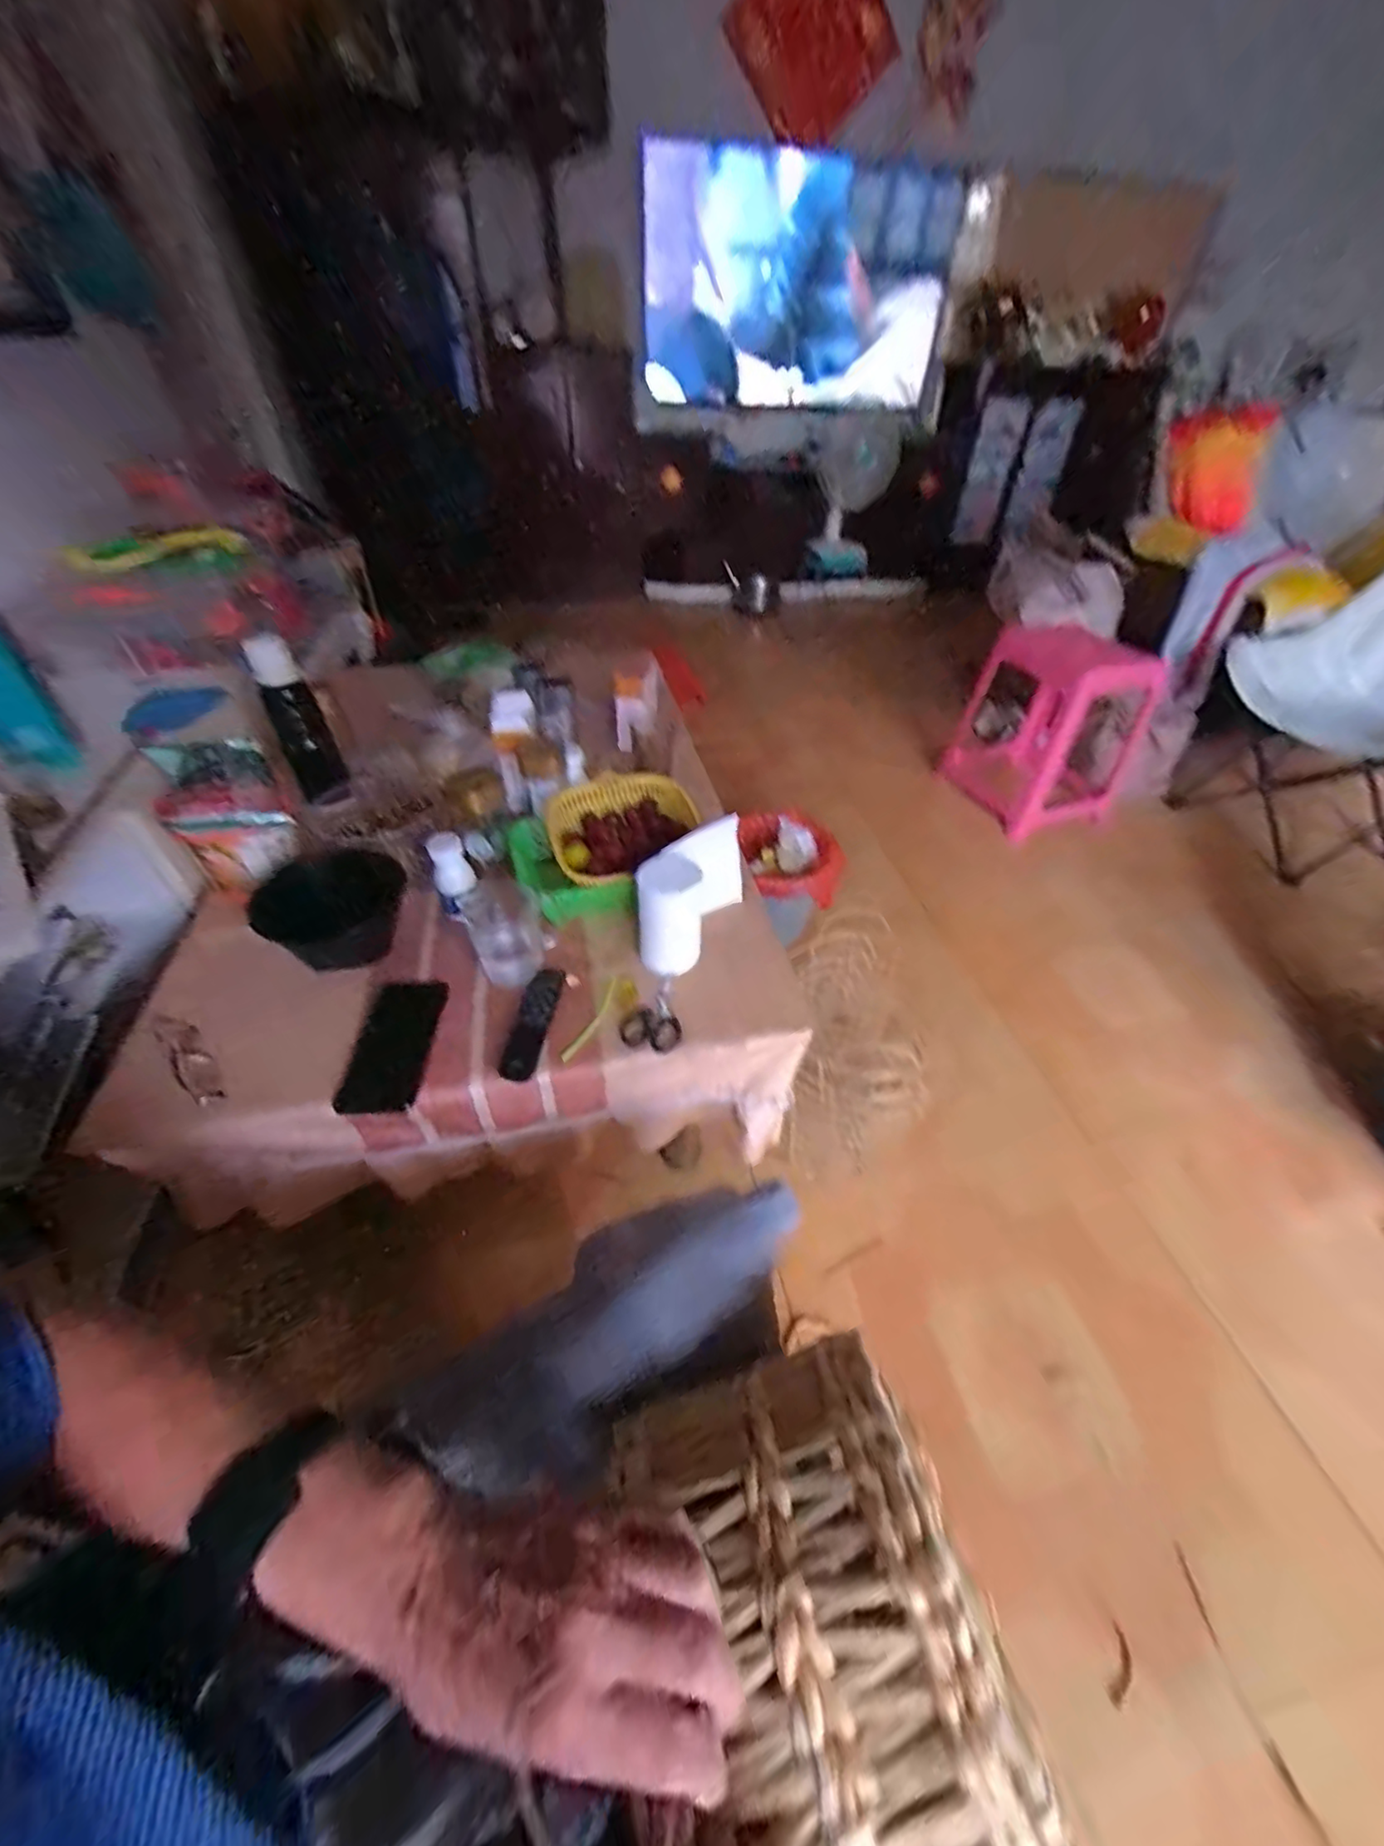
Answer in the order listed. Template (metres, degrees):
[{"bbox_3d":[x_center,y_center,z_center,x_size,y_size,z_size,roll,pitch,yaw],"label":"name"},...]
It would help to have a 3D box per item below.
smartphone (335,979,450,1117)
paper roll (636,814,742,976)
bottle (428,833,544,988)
[{"bbox_3d":[-0.315,0.123,0.655,0.082,0.015,0.158,-1,43,-3],"label":"smartphone"},{"bbox_3d":[0.001,-0.040,0.766,0.068,0.126,0.184,23,47,20],"label":"paper roll"},{"bbox_3d":[-0.248,-0.023,0.763,0.087,0.084,0.212,-26,63,-27],"label":"bottle"}]

